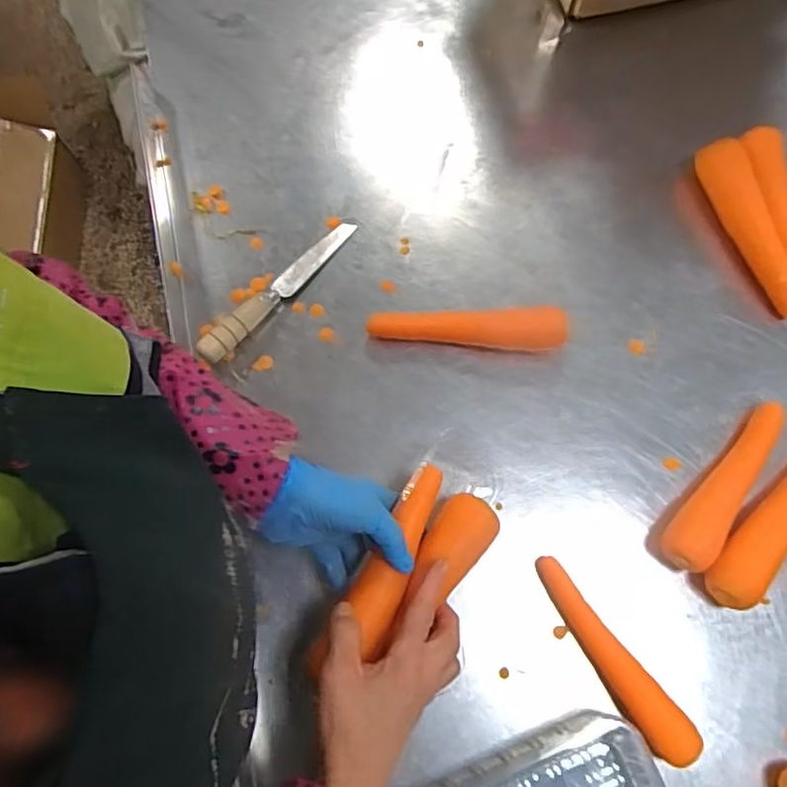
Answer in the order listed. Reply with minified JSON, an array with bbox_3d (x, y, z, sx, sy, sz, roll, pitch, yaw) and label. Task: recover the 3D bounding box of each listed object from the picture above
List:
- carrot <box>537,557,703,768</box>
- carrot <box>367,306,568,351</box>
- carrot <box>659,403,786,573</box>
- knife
[{"bbox_3d":[0.180,0.217,0.513,0.034,0.033,0.179,-33,75,-10],"label":"carrot"},{"bbox_3d":[0.070,-0.063,0.593,0.184,0.044,0.034,4,72,2],"label":"carrot"},{"bbox_3d":[0.299,0.078,0.558,0.043,0.038,0.186,37,76,11],"label":"carrot"},{"bbox_3d":[-0.114,-0.106,0.614,0.023,0.025,0.204,41,77,12],"label":"knife"}]

